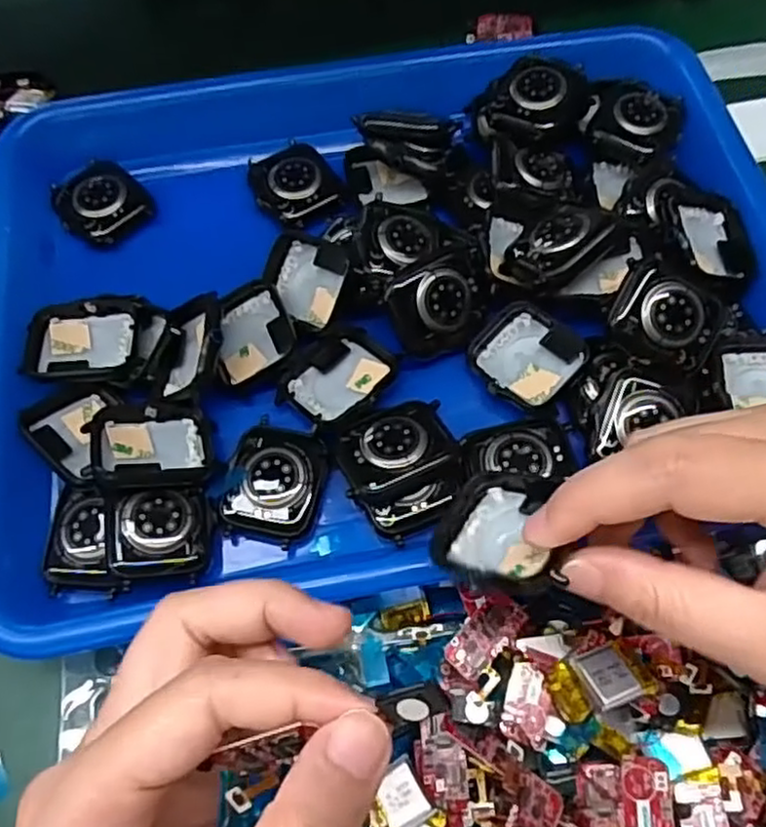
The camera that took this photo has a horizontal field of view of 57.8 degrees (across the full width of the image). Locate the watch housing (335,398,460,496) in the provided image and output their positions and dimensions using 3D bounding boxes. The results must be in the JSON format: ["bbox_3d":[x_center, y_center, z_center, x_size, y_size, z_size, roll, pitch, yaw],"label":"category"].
[{"bbox_3d":[0.004,0.011,0.258,0.043,0.010,0.031,-21,65,-8],"label":"watch housing"}]

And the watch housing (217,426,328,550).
[{"bbox_3d":[-0.041,0.025,0.259,0.034,0.009,0.043,10,65,7],"label":"watch housing"}]

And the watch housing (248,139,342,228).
[{"bbox_3d":[-0.041,-0.107,0.319,0.036,0.008,0.045,-26,66,-9],"label":"watch housing"}]

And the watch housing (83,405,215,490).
[{"bbox_3d":[-0.086,0.012,0.259,0.044,0.007,0.037,0,47,-24],"label":"watch housing"}]

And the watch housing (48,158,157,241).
[{"bbox_3d":[-0.128,-0.098,0.315,0.039,0.011,0.036,41,73,19],"label":"watch housing"}]

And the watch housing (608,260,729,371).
[{"bbox_3d":[0.109,-0.036,0.265,0.041,0.008,0.035,27,89,-5],"label":"watch housing"}]

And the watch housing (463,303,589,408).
[{"bbox_3d":[0.057,-0.022,0.278,0.039,0.011,0.040,-42,70,-16],"label":"watch housing"}]

